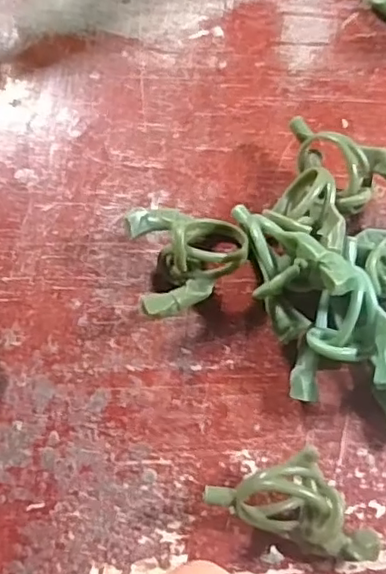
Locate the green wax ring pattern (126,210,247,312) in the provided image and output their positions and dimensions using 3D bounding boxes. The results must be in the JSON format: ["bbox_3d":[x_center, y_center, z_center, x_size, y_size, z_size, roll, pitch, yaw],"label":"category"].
[{"bbox_3d":[0.000,-0.010,0.197,0.036,0.024,0.034,-11,73,-2],"label":"green wax ring pattern"}]

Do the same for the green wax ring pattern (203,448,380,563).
[{"bbox_3d":[0.031,0.060,0.177,0.049,0.019,0.024,20,75,7],"label":"green wax ring pattern"}]

